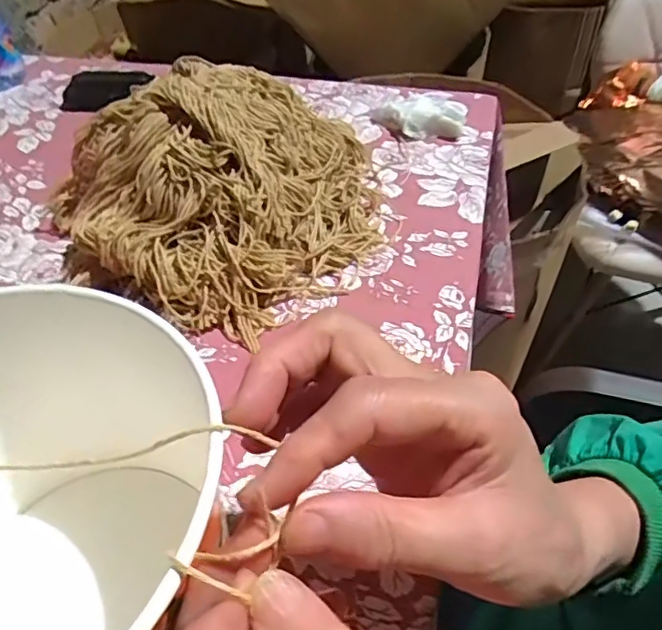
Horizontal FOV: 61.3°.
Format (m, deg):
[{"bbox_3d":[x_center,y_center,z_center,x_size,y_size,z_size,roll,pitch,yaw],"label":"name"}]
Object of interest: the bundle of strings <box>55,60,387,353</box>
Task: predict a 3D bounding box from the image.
[{"bbox_3d":[-0.081,-0.114,0.434,0.232,0.093,0.250,28,55,25],"label":"bundle of strings"}]

